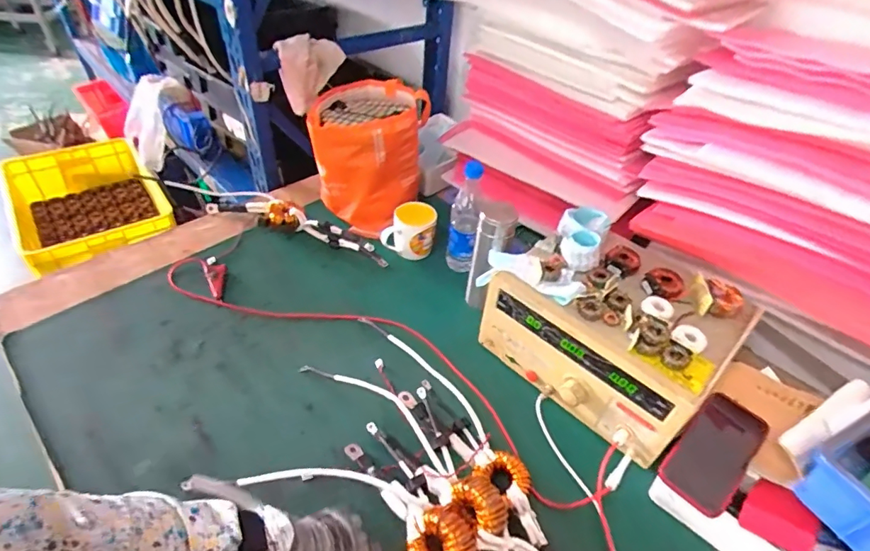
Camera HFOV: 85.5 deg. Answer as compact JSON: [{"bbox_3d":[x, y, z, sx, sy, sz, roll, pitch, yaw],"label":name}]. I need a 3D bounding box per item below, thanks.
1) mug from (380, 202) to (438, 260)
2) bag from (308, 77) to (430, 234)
[{"bbox_3d":[-0.051,-0.087,0.958,0.102,0.100,0.081,7,43,2],"label":"mug"},{"bbox_3d":[-0.139,-0.252,1.018,0.221,0.243,0.220,5,43,-1],"label":"bag"}]

